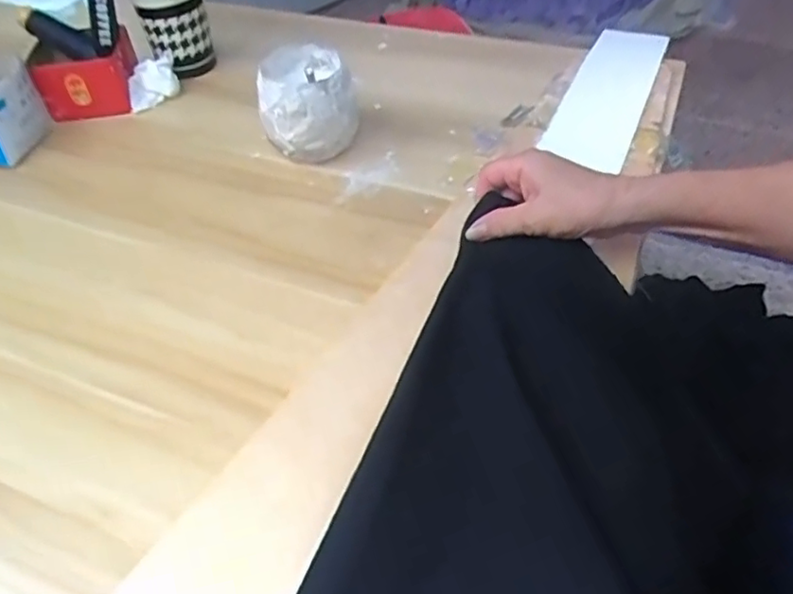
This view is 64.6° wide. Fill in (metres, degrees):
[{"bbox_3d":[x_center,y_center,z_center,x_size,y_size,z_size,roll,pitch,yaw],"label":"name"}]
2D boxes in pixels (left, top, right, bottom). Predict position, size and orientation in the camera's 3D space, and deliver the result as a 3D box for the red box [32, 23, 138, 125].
[{"bbox_3d":[-0.338,-0.249,0.694,0.097,0.068,0.092,-14,46,-7],"label":"red box"}]

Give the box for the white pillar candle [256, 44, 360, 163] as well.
[{"bbox_3d":[-0.080,-0.180,0.591,0.085,0.085,0.097,-10,45,-3],"label":"white pillar candle"}]

